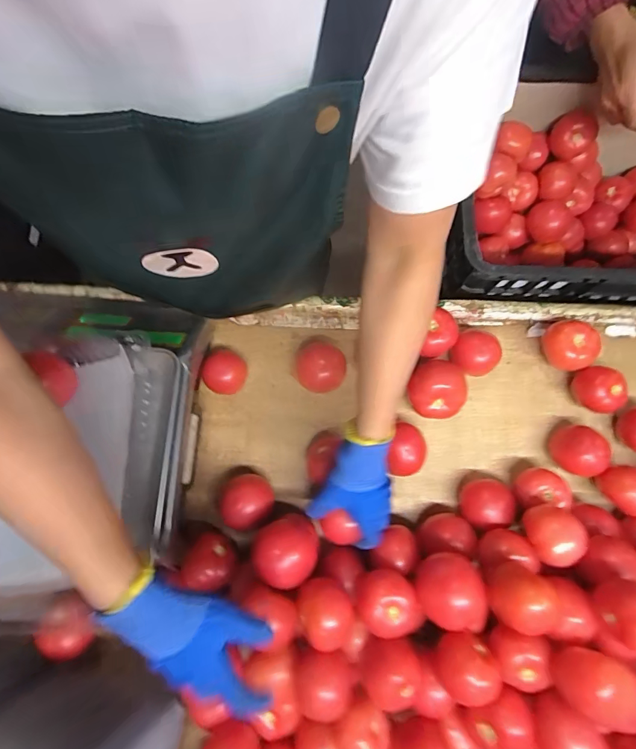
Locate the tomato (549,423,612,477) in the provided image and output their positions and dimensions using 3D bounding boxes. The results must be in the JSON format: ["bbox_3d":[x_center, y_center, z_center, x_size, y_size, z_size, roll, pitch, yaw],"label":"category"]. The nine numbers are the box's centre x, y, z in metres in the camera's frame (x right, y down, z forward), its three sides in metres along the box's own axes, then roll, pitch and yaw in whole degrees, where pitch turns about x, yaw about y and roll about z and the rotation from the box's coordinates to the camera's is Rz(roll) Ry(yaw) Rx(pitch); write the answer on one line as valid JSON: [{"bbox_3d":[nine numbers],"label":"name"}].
[{"bbox_3d":[0.344,0.100,0.517,0.055,0.049,0.064,-13,80,-2],"label":"tomato"}]

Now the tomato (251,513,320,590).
[{"bbox_3d":[-0.036,0.202,0.458,0.070,0.062,0.071,0,79,1],"label":"tomato"}]

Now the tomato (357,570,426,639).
[{"bbox_3d":[0.077,0.258,0.451,0.065,0.061,0.063,-24,80,-4],"label":"tomato"}]

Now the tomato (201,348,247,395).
[{"bbox_3d":[-0.127,-0.002,0.546,0.053,0.053,0.060,12,80,3],"label":"tomato"}]

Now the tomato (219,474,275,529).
[{"bbox_3d":[-0.089,0.162,0.505,0.060,0.060,0.064,0,79,1],"label":"tomato"}]

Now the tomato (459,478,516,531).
[{"bbox_3d":[0.219,0.168,0.509,0.058,0.056,0.059,0,79,1],"label":"tomato"}]

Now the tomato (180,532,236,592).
[{"bbox_3d":[-0.131,0.230,0.489,0.060,0.053,0.052,18,80,4],"label":"tomato"}]

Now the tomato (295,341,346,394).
[{"bbox_3d":[0.003,-0.006,0.540,0.065,0.060,0.065,0,79,1],"label":"tomato"}]

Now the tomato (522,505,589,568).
[{"bbox_3d":[0.269,0.183,0.450,0.052,0.048,0.064,24,81,5],"label":"tomato"}]

